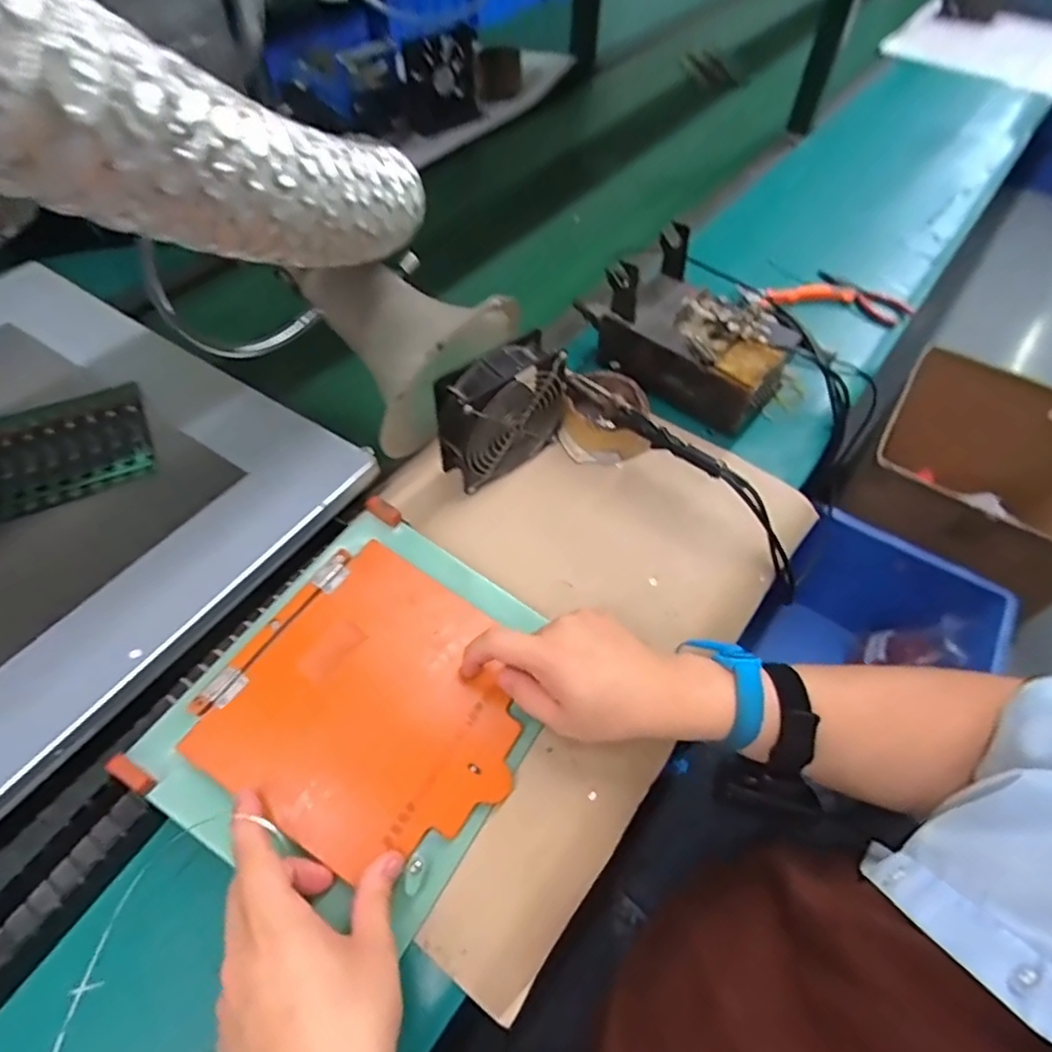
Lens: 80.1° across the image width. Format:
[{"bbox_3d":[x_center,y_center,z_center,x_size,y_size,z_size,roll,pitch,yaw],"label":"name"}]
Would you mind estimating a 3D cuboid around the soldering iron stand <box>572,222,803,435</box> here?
[{"bbox_3d":[0.171,-0.216,0.673,0.224,0.096,0.121,34,60,20],"label":"soldering iron stand"}]

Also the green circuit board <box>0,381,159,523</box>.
[{"bbox_3d":[-0.420,-0.068,0.547,0.162,0.014,0.124,-22,58,-17],"label":"green circuit board"}]

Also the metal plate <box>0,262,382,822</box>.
[{"bbox_3d":[-0.464,-0.040,0.531,0.523,0.022,0.415,29,58,18],"label":"metal plate"}]

